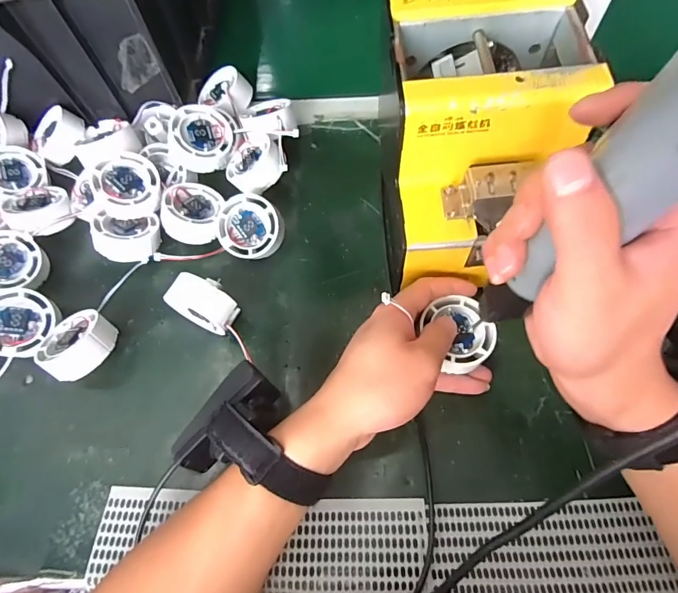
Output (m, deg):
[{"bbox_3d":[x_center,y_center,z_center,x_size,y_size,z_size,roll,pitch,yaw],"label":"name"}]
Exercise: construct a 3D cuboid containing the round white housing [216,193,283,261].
[{"bbox_3d":[-0.077,-0.060,0.370,0.053,0.024,0.054,0,94,5],"label":"round white housing"}]

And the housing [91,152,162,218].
[{"bbox_3d":[-0.185,-0.097,0.369,0.051,0.023,0.051,6,74,-20],"label":"housing"}]

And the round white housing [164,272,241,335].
[{"bbox_3d":[-0.107,0.009,0.337,0.052,0.050,0.032,23,69,13],"label":"round white housing"}]

